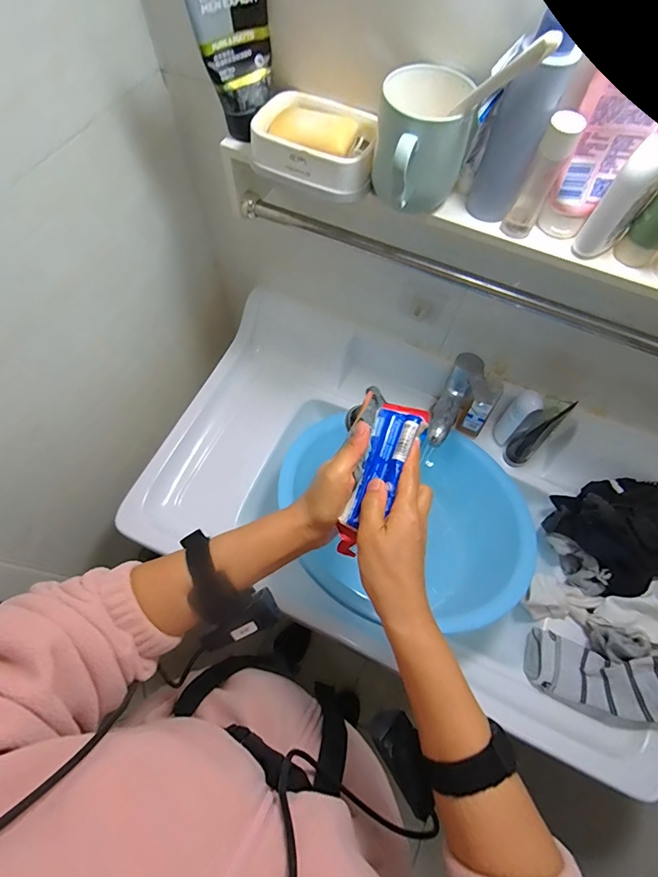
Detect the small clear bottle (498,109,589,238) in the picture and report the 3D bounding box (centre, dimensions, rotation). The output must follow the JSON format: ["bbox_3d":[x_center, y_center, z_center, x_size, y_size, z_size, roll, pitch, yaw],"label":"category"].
[{"bbox_3d":[0.182,-0.223,0.359,0.025,0.099,0.020,39,70,14],"label":"small clear bottle"}]

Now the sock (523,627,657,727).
[{"bbox_3d":[0.363,0.310,0.546,0.189,0.041,0.099,-4,61,31],"label":"sock"}]

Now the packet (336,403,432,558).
[{"bbox_3d":[0.044,0.033,0.384,0.047,0.025,0.149,26,76,10],"label":"packet"}]

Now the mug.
[{"bbox_3d":[0.080,-0.251,0.367,0.080,0.086,0.109,11,65,3],"label":"mug"}]

